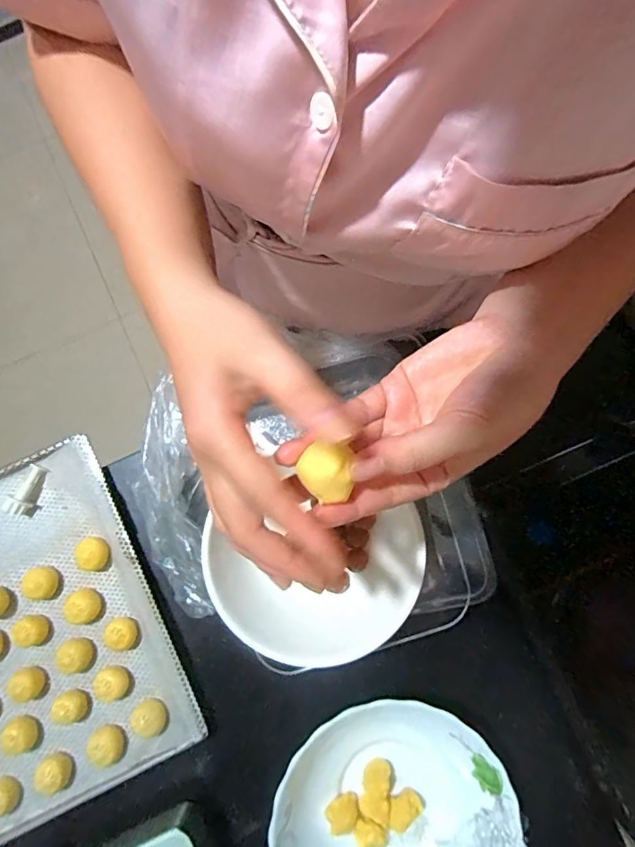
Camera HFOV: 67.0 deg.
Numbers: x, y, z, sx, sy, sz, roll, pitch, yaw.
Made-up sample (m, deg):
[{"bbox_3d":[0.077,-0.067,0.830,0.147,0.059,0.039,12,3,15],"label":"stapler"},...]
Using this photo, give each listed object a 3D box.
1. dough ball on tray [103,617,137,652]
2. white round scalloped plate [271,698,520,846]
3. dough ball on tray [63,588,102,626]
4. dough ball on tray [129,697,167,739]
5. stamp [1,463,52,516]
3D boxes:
[{"bbox_3d":[-0.180,0.193,0.439,0.023,0.020,0.028,-15,82,-2],"label":"dough ball on tray"},{"bbox_3d":[0.064,0.337,0.400,0.188,0.055,0.202,0,82,0],"label":"white round scalloped plate"},{"bbox_3d":[-0.219,0.171,0.447,0.029,0.022,0.028,0,82,0],"label":"dough ball on tray"},{"bbox_3d":[-0.151,0.263,0.429,0.030,0.017,0.024,32,83,4],"label":"dough ball on tray"},{"bbox_3d":[-0.281,0.065,0.464,0.026,0.019,0.050,16,82,2],"label":"stamp"}]

